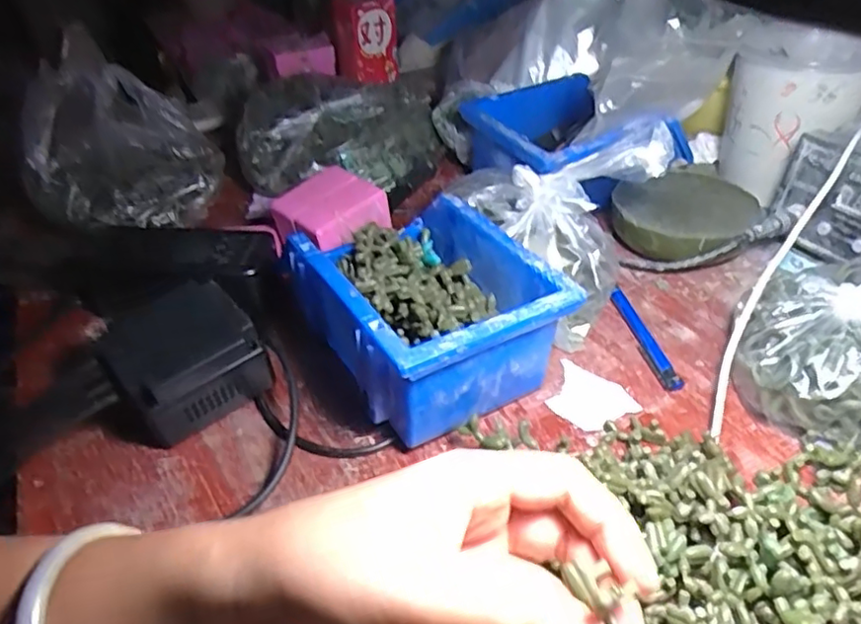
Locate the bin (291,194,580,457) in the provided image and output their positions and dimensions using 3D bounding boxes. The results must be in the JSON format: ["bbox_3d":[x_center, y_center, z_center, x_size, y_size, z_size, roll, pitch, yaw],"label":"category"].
[{"bbox_3d":[-0.006,-0.004,0.397,0.122,0.083,0.158,-24,43,-24],"label":"bin"}]

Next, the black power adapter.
[{"bbox_3d":[-0.153,0.029,0.388,0.083,0.054,0.078,-24,43,-23],"label":"black power adapter"}]

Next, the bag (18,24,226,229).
[{"bbox_3d":[-0.268,-0.146,0.541,0.151,0.121,0.112,-15,40,-13],"label":"bag"}]

